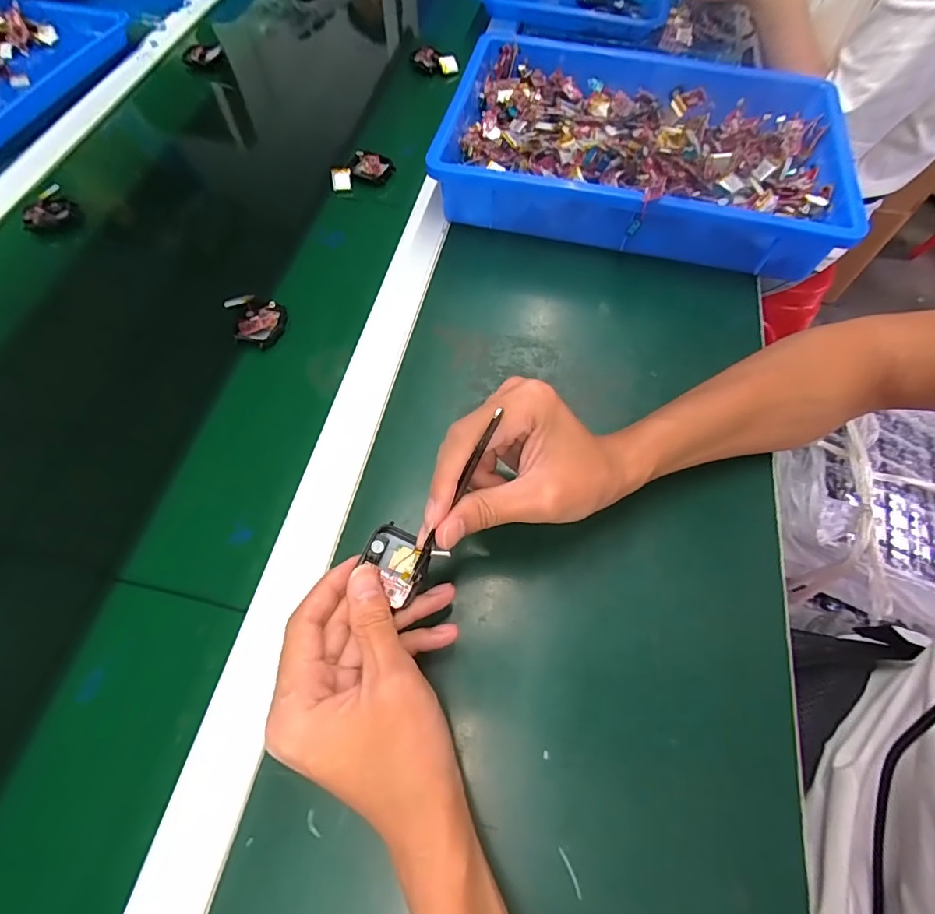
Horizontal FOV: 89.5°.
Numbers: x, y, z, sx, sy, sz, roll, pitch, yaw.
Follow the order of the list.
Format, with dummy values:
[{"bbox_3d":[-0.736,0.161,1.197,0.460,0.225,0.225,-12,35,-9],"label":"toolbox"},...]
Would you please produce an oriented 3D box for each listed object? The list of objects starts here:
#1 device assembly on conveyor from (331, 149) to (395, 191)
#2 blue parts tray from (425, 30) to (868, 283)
[{"bbox_3d":[-0.113,-0.307,0.503,0.068,0.015,0.040,-18,65,-9],"label":"device assembly on conveyor"},{"bbox_3d":[0.168,-0.305,0.473,0.368,0.073,0.247,10,64,5],"label":"blue parts tray"}]

